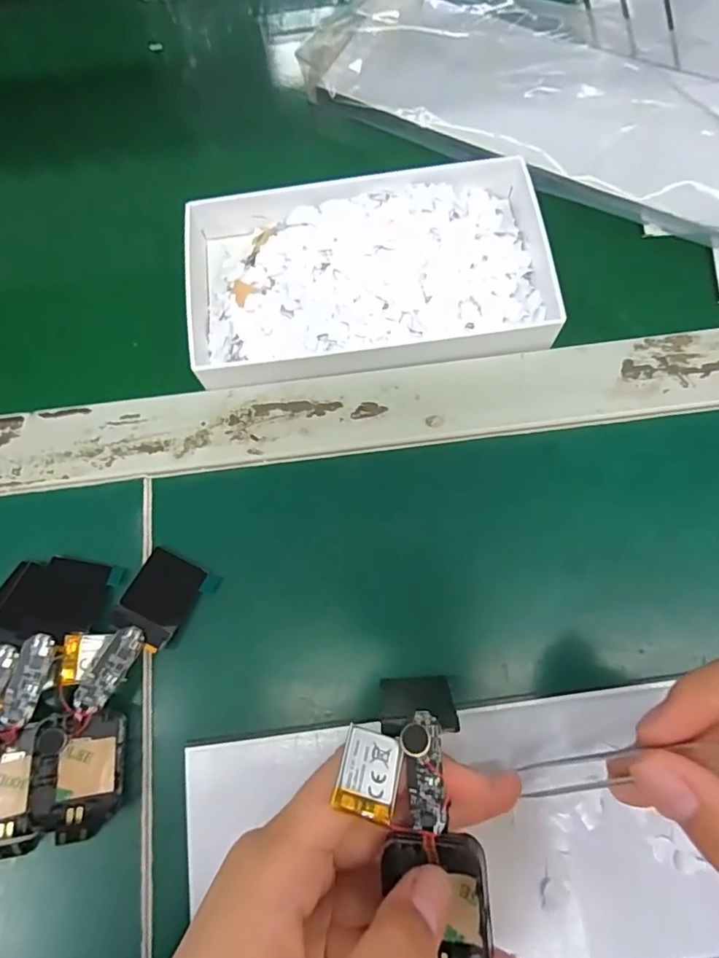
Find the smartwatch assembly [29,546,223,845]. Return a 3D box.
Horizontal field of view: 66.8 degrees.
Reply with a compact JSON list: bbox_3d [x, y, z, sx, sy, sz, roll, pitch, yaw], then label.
[{"bbox_3d":[-0.100,0.082,0.221,0.040,0.019,0.108,20,75,8],"label":"smartwatch assembly"}]

